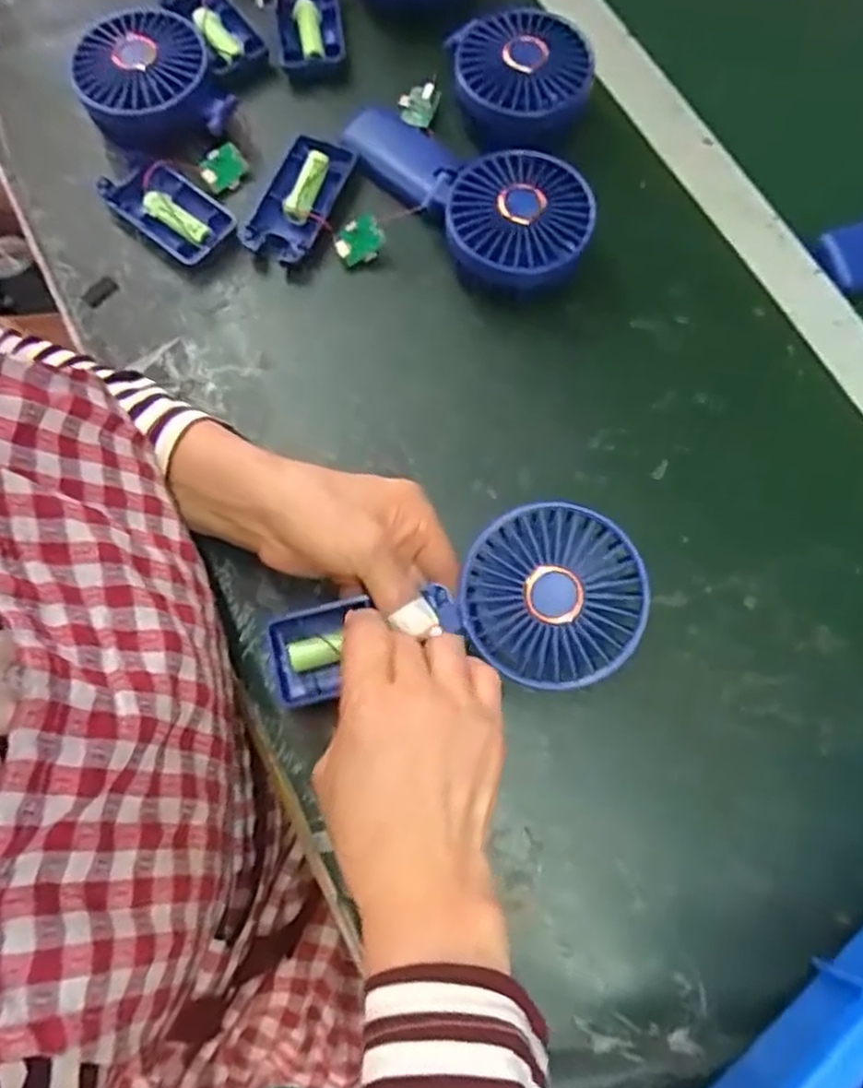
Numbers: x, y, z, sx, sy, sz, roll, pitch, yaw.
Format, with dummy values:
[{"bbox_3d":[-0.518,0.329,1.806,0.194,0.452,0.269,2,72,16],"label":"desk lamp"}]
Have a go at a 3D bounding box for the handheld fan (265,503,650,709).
[{"bbox_3d":[0.011,0.037,0.362,0.182,0.028,0.081,-13,72,7],"label":"handheld fan"}]

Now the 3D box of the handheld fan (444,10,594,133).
[{"bbox_3d":[0.054,-0.309,0.491,0.101,0.041,0.085,16,74,4],"label":"handheld fan"}]

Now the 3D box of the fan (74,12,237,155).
[{"bbox_3d":[-0.187,-0.306,0.486,0.086,0.040,0.083,0,74,-1],"label":"fan"}]

